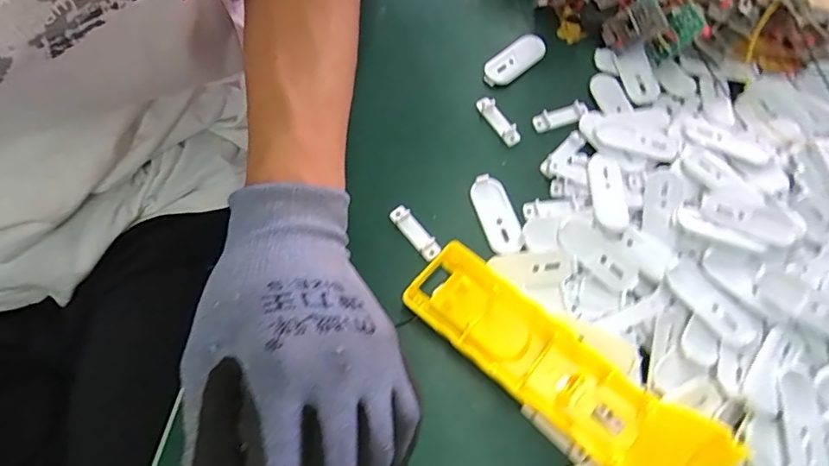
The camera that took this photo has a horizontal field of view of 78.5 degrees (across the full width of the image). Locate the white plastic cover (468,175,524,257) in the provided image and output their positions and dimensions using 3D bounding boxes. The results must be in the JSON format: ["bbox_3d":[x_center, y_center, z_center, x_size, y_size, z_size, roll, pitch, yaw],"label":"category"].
[{"bbox_3d":[0.048,-0.011,0.294,0.021,0.009,0.049,-17,68,-9],"label":"white plastic cover"}]

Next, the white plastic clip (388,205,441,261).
[{"bbox_3d":[0.000,-0.001,0.289,0.011,0.004,0.037,-39,73,-17],"label":"white plastic clip"}]

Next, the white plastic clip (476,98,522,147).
[{"bbox_3d":[0.053,-0.071,0.320,0.010,0.008,0.037,-30,71,-14],"label":"white plastic clip"}]

